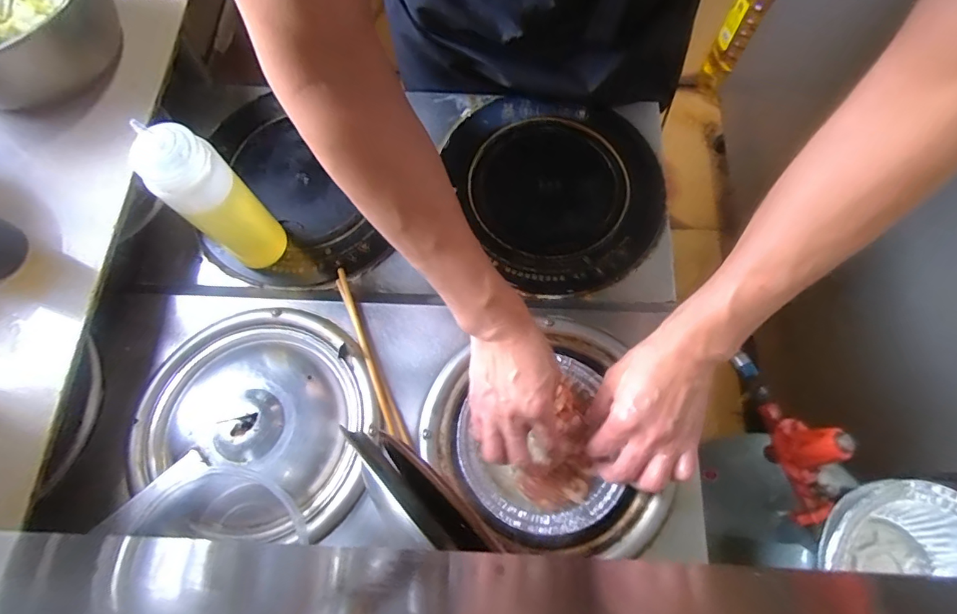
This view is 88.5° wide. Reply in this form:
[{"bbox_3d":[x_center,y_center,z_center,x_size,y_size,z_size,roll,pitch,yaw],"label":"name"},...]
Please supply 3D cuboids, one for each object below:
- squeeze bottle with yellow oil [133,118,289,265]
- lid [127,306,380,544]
[{"bbox_3d":[-0.257,-0.099,0.496,0.054,0.199,0.064,40,76,15],"label":"squeeze bottle with yellow oil"},{"bbox_3d":[-0.227,0.107,0.499,0.238,0.040,0.217,-1,70,2],"label":"lid"}]

